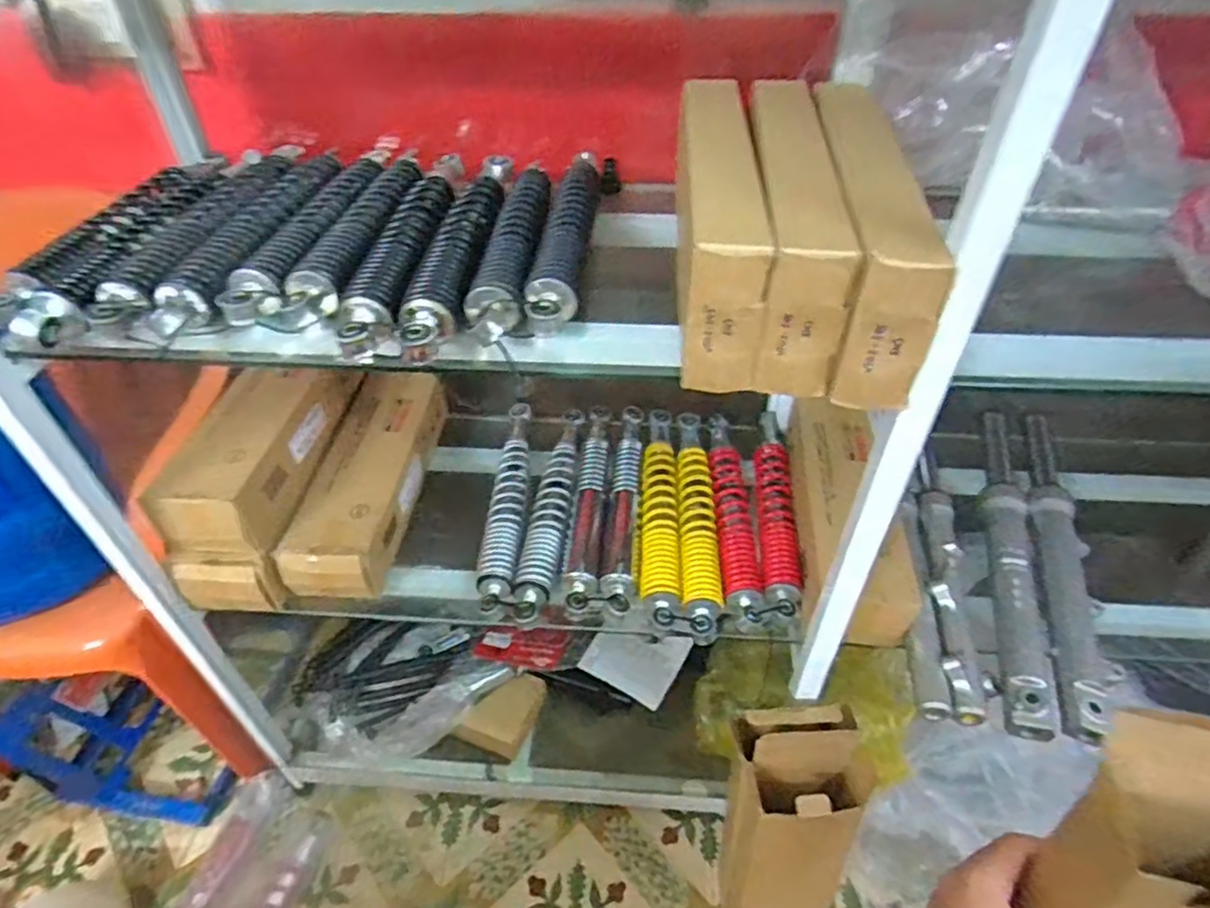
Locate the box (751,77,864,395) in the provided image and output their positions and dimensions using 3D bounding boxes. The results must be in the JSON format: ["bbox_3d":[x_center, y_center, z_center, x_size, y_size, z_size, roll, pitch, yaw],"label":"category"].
[{"bbox_3d":[0.156,-0.208,0.591,0.054,0.111,0.370,5,43,5],"label":"box"}]

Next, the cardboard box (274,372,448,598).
[{"bbox_3d":[-0.301,0.025,0.880,0.107,0.075,0.344,3,43,3],"label":"cardboard box"}]

